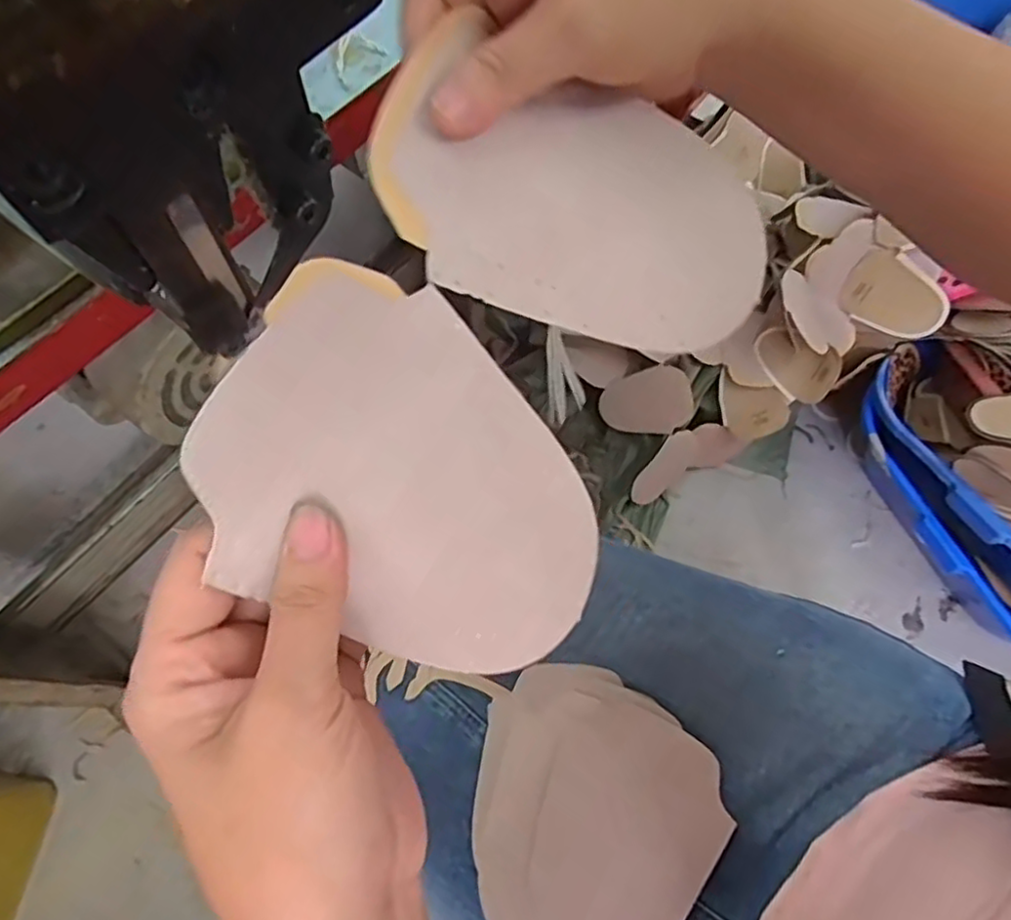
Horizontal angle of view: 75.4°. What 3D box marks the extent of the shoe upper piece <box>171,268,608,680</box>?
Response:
[{"bbox_3d":[-0.023,0.007,0.198,0.128,0.013,0.095,32,77,-29],"label":"shoe upper piece"}]

